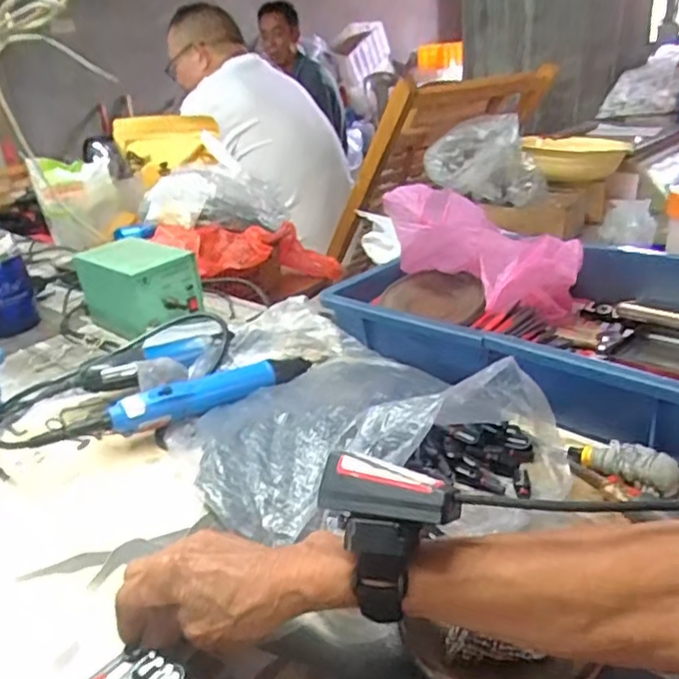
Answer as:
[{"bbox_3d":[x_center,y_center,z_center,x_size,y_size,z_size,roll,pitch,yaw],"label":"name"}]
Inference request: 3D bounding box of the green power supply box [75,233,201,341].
[{"bbox_3d":[-0.261,-0.067,0.839,0.152,0.098,0.097,19,34,41],"label":"green power supply box"}]

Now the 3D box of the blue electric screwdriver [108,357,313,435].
[{"bbox_3d":[-0.121,0.043,0.622,0.199,0.029,0.032,-20,29,-28],"label":"blue electric screwdriver"}]

